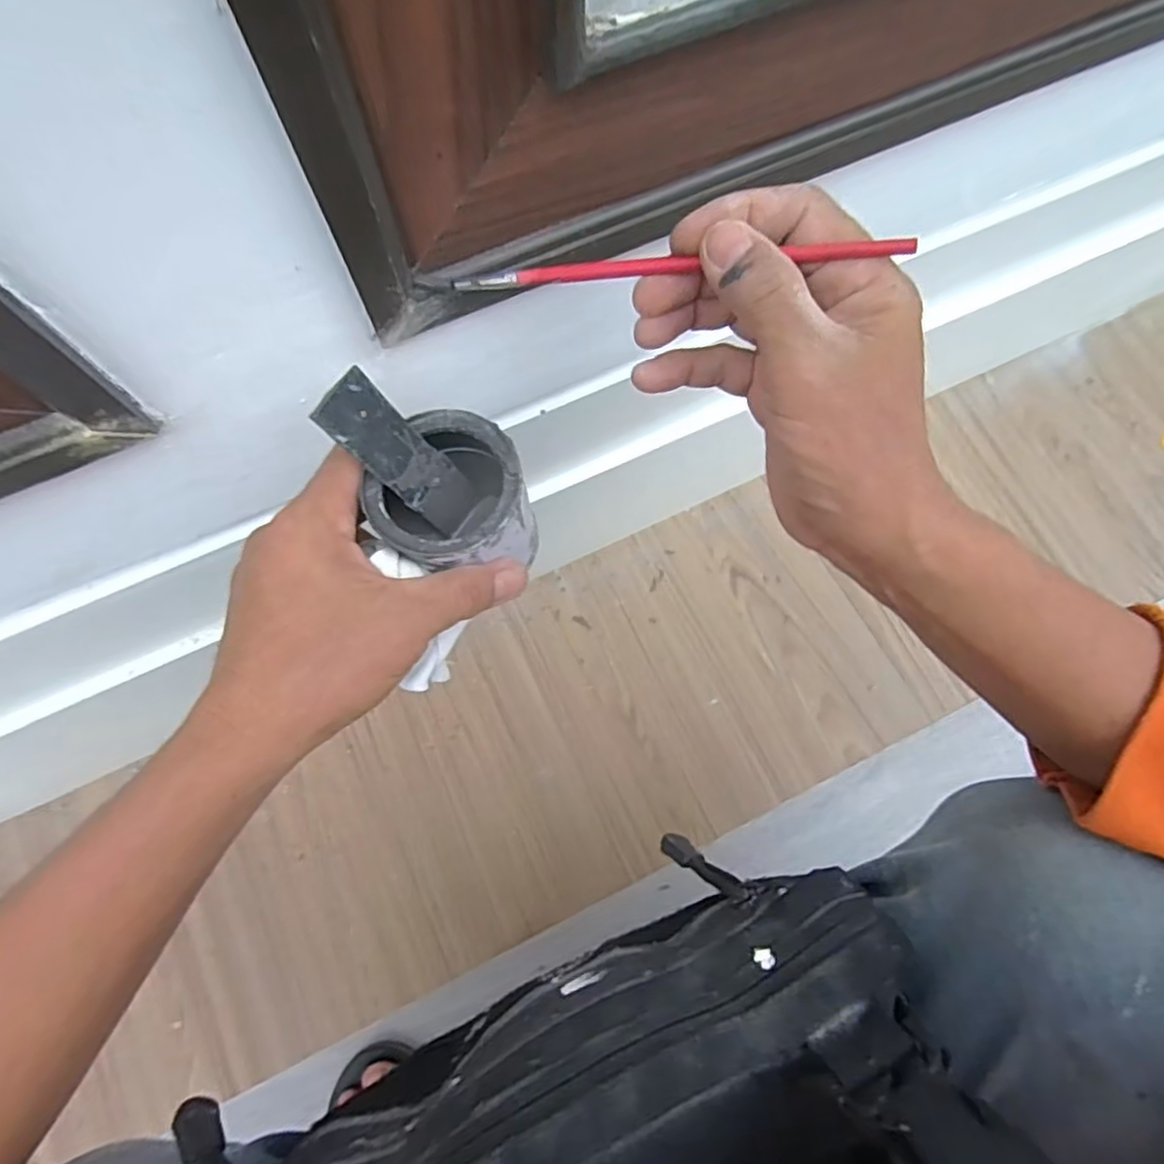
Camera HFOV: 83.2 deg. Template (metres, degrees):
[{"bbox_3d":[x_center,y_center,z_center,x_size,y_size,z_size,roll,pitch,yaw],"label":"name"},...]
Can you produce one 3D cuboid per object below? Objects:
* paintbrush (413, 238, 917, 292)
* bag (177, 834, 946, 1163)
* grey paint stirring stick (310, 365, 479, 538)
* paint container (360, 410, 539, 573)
[{"bbox_3d":[0.021,-0.121,0.251,0.192,0.010,0.005,4,72,18],"label":"paintbrush"},{"bbox_3d":[-0.005,0.158,0.205,0.226,0.079,0.072,-21,74,-10],"label":"bag"},{"bbox_3d":[-0.075,-0.052,0.277,0.004,0.078,0.027,16,68,46],"label":"grey paint stirring stick"},{"bbox_3d":[-0.054,-0.031,0.297,0.060,0.057,0.065,0,73,0],"label":"paint container"}]

